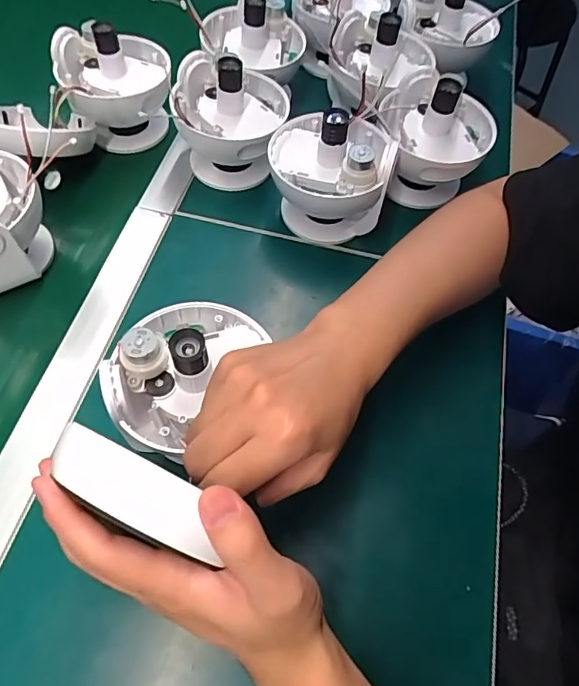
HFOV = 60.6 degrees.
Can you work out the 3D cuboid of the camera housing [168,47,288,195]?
[{"bbox_3d":[-0.059,-0.231,0.520,0.115,0.106,0.112,-4,62,-3],"label":"camera housing"}]

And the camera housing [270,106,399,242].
[{"bbox_3d":[0.040,-0.169,0.491,0.119,0.107,0.112,9,62,4],"label":"camera housing"}]

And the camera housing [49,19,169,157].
[{"bbox_3d":[-0.186,-0.278,0.547,0.112,0.123,0.101,-13,63,-8],"label":"camera housing"}]

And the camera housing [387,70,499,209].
[{"bbox_3d":[0.154,-0.211,0.515,0.104,0.107,0.112,16,63,7],"label":"camera housing"}]

